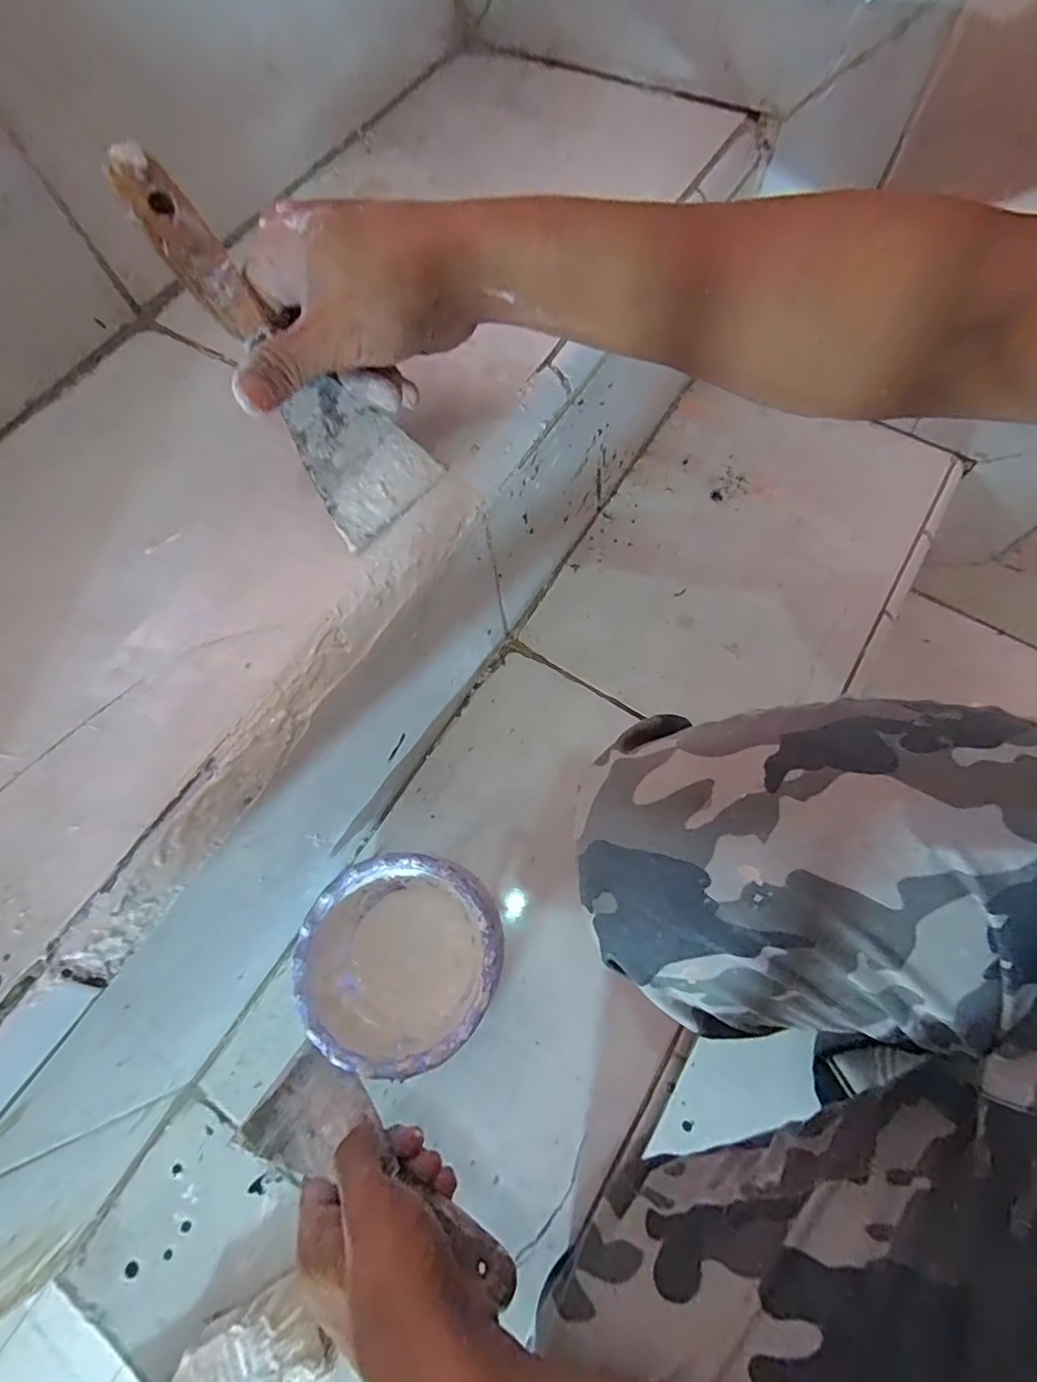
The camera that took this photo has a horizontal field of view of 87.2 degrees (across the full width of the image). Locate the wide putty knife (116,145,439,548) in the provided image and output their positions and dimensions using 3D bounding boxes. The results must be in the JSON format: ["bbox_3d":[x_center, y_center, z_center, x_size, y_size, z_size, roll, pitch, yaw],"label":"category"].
[{"bbox_3d":[-0.115,-0.157,0.265,0.067,0.008,0.171,-50,120,-14],"label":"wide putty knife"}]

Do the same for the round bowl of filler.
[{"bbox_3d":[-0.078,0.181,0.376,0.123,0.057,0.128,2,69,-5],"label":"round bowl of filler"}]

